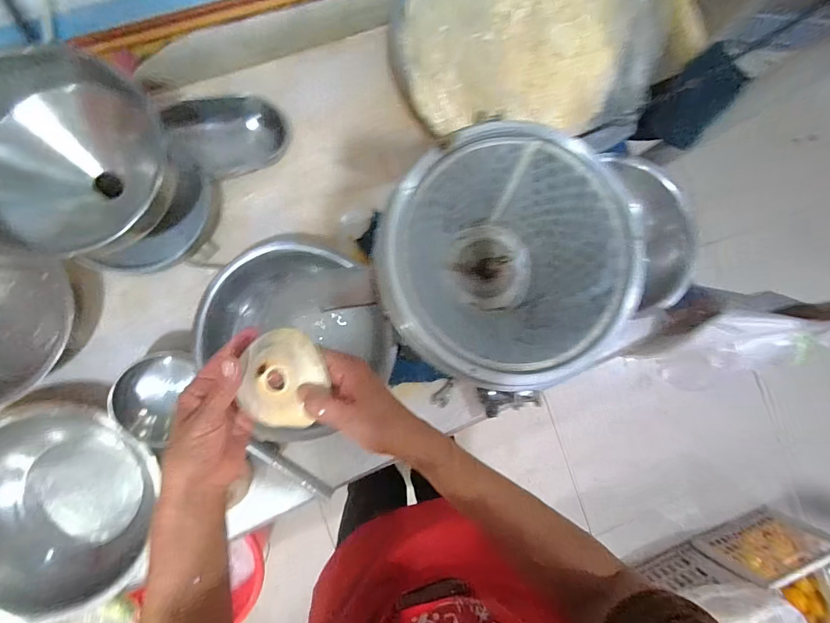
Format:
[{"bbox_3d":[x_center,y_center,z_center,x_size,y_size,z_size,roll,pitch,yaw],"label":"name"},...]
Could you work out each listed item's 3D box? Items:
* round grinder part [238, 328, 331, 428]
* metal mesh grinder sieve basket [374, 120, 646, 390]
[{"bbox_3d":[-0.122,0.064,0.360,0.081,0.022,0.091,21,96,26],"label":"round grinder part"},{"bbox_3d":[0.081,-0.047,0.388,0.215,0.102,0.208,0,87,-8],"label":"metal mesh grinder sieve basket"}]

